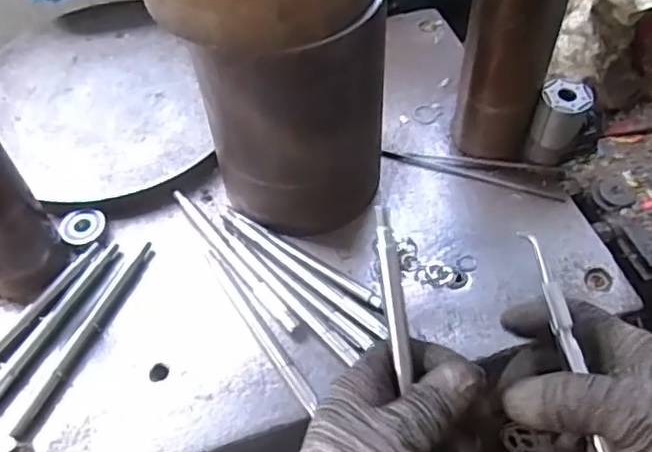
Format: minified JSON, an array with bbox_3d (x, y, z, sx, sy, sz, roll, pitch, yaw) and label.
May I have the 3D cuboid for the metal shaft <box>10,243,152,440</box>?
[{"bbox_3d":[-0.172,0.077,0.467,0.012,0.008,0.160,18,57,16],"label":"metal shaft"}]

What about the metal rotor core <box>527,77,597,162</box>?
[{"bbox_3d":[0.187,-0.081,0.523,0.036,0.071,0.032,25,59,20],"label":"metal rotor core"}]

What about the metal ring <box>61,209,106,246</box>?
[{"bbox_3d":[-0.195,0.000,0.520,0.033,0.007,0.027,-15,54,-8],"label":"metal ring"}]

